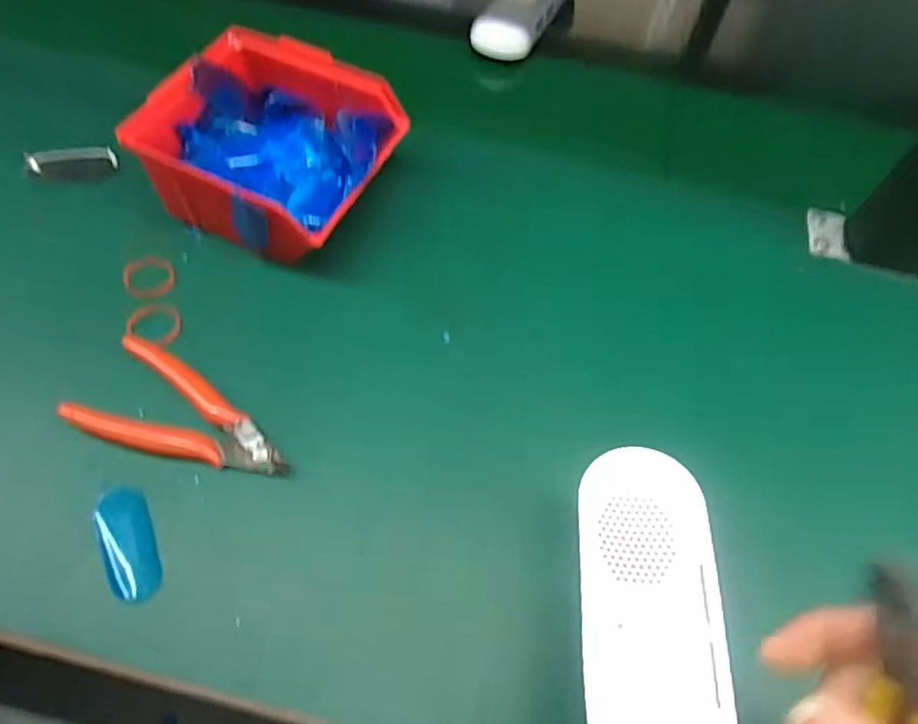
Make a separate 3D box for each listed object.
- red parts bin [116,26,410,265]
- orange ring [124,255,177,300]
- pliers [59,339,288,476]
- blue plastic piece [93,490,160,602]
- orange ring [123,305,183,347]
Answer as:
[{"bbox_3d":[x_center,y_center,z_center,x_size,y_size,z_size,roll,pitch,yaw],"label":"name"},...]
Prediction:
[{"bbox_3d":[-0.114,-0.134,0.402,0.132,0.079,0.134,26,62,11],"label":"red parts bin"},{"bbox_3d":[-0.191,-0.052,0.376,0.030,0.004,0.033,2,60,-3],"label":"orange ring"},{"bbox_3d":[-0.145,0.028,0.325,0.114,0.020,0.058,21,61,8],"label":"pliers"},{"bbox_3d":[-0.166,0.091,0.306,0.024,0.010,0.057,-19,63,-14],"label":"blue plastic piece"},{"bbox_3d":[-0.179,-0.023,0.358,0.030,0.007,0.027,19,61,7],"label":"orange ring"}]

